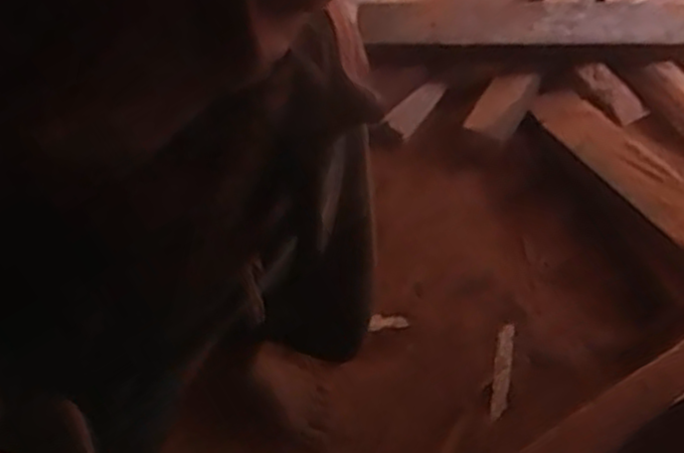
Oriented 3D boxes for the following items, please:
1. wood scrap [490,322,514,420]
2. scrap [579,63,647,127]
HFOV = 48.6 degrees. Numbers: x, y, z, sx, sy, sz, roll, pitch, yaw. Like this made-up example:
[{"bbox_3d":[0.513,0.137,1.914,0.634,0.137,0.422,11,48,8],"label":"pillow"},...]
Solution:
[{"bbox_3d":[0.271,0.243,1.278,0.027,0.013,0.167,11,59,4],"label":"wood scrap"},{"bbox_3d":[0.581,-0.290,1.639,0.048,0.057,0.172,-28,65,-18],"label":"scrap"}]

